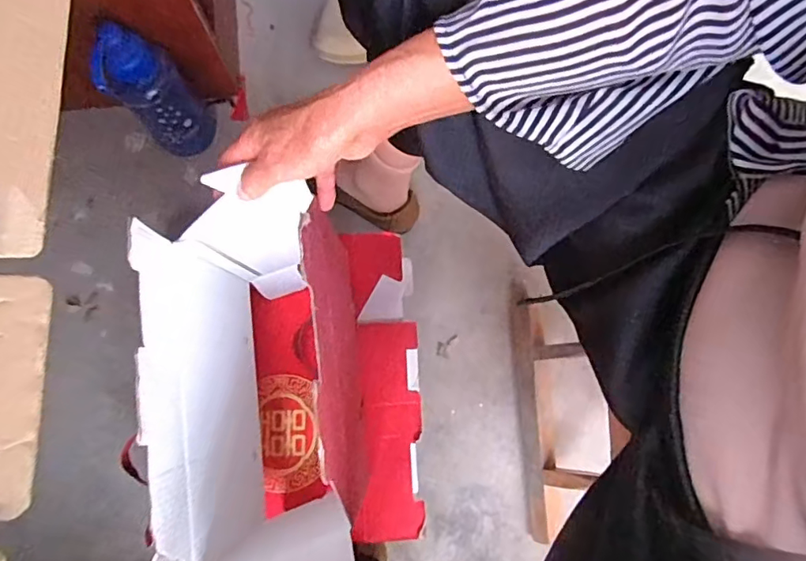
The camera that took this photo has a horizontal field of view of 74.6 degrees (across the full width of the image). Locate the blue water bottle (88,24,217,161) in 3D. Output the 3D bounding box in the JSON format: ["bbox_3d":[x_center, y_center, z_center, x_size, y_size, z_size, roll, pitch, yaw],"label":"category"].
[{"bbox_3d":[-0.323,-0.244,0.700,0.083,0.211,0.064,-38,81,-6],"label":"blue water bottle"}]

